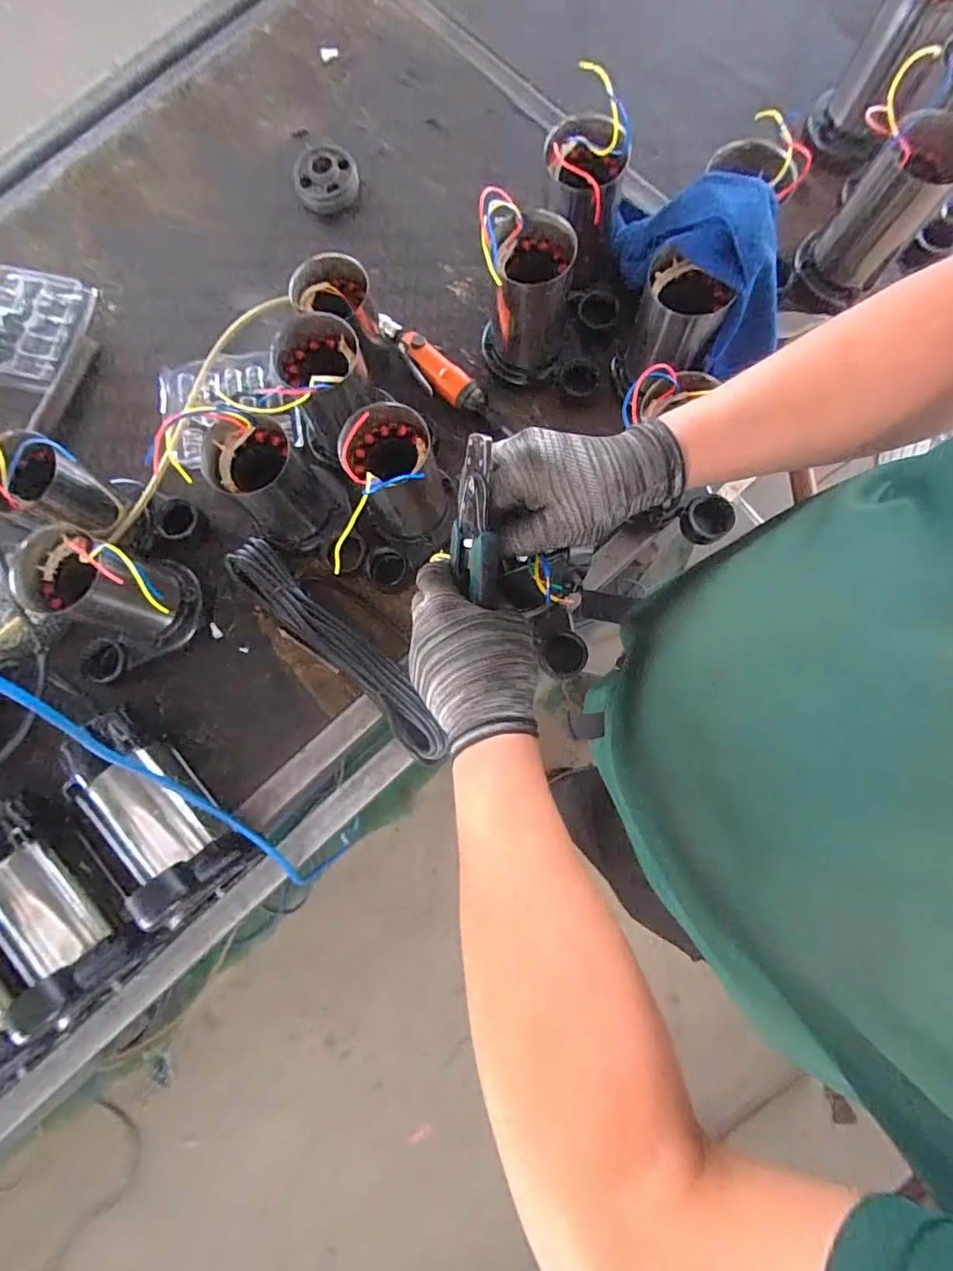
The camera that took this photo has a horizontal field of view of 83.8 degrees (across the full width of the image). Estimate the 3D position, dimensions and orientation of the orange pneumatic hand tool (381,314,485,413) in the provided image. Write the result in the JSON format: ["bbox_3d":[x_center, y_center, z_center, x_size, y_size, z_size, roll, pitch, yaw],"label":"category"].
[{"bbox_3d":[-0.065,-0.364,0.719,0.051,0.035,0.195,-44,81,-4],"label":"orange pneumatic hand tool"}]

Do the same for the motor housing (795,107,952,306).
[{"bbox_3d":[0.474,-0.499,0.629,0.104,0.153,0.114,34,84,8],"label":"motor housing"}]

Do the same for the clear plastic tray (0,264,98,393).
[{"bbox_3d":[-0.644,-0.443,0.765,0.152,0.028,0.172,16,82,5],"label":"clear plastic tray"}]

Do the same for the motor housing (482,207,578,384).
[{"bbox_3d":[0.060,-0.404,0.656,0.104,0.165,0.110,9,81,4],"label":"motor housing"}]

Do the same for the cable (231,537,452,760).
[{"bbox_3d":[-0.164,0.015,0.646,0.350,0.051,0.064,43,85,8],"label":"cable"}]

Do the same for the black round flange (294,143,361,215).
[{"bbox_3d":[-0.222,-0.674,0.782,0.093,0.032,0.099,0,81,3],"label":"black round flange"}]

